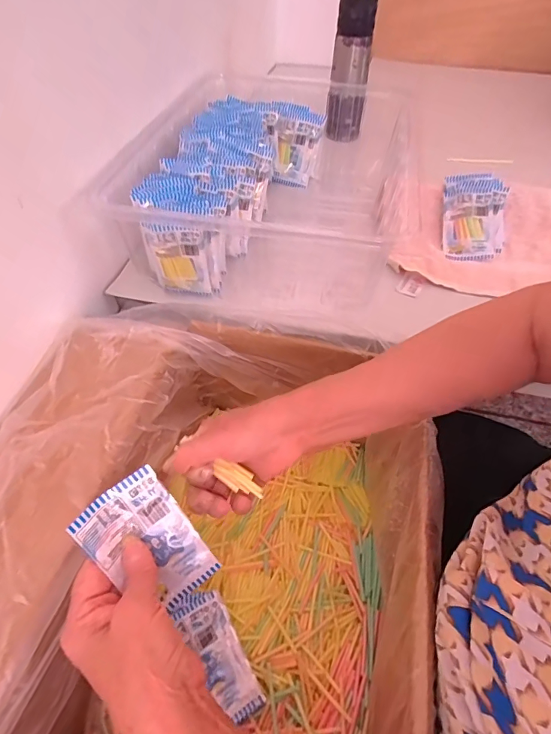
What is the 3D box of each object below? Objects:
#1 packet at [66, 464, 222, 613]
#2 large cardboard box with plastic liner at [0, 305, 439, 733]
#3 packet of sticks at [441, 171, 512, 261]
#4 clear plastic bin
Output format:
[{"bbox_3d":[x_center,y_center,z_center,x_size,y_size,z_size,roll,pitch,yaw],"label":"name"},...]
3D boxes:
[{"bbox_3d":[-0.091,0.130,0.307,0.062,0.103,0.011,-37,17,-20],"label":"packet"},{"bbox_3d":[-0.080,0.195,0.353,0.372,0.236,0.513,11,50,10],"label":"large cardboard box with plastic liner"},{"bbox_3d":[0.283,-0.216,0.599,0.079,0.023,0.137,3,79,15],"label":"packet of sticks"},{"bbox_3d":[0.021,-0.301,0.641,0.331,0.129,0.575,15,50,13],"label":"clear plastic bin"}]

